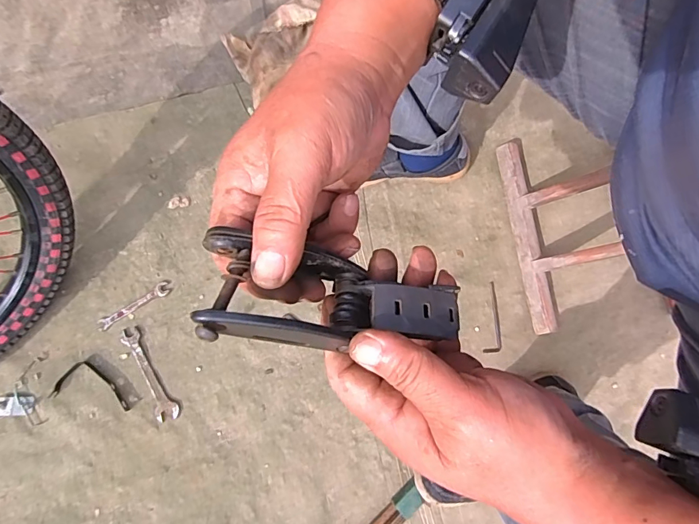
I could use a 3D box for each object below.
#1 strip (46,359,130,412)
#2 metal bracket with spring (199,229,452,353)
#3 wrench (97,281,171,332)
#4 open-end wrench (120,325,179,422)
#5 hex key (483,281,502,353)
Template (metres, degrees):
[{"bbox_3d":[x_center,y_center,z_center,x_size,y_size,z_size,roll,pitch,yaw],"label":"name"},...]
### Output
[{"bbox_3d":[-0.378,0.182,0.630,0.112,0.016,0.057,10,78,1],"label":"strip"},{"bbox_3d":[-0.008,0.016,0.212,0.128,0.036,0.052,6,76,-29],"label":"metal bracket with spring"},{"bbox_3d":[-0.336,0.068,0.662,0.117,0.004,0.023,-31,80,-7],"label":"wrench"},{"bbox_3d":[-0.301,0.168,0.641,0.032,0.004,0.151,-28,80,-9],"label":"open-end wrench"},{"bbox_3d":[0.236,0.091,0.697,0.026,0.005,0.116,6,78,0],"label":"hex key"}]

